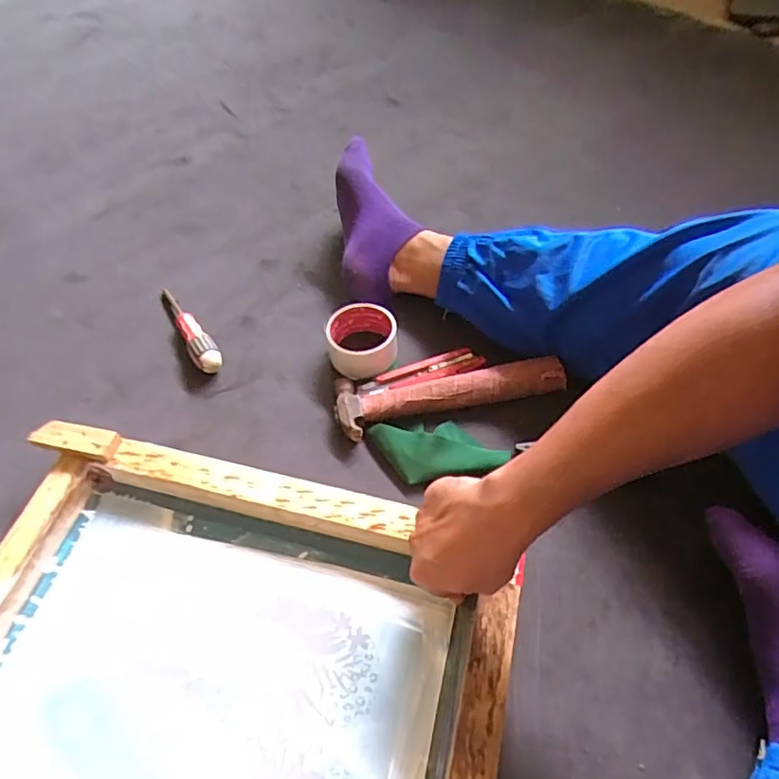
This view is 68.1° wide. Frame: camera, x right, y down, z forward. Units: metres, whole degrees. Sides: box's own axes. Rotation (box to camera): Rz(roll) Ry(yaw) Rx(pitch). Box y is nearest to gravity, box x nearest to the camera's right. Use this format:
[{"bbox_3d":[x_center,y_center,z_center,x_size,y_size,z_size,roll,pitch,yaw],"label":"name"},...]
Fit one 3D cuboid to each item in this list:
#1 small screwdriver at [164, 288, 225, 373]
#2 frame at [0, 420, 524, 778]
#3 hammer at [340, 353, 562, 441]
[{"bbox_3d":[-0.254,-0.081,0.731,0.032,0.021,0.156,-28,57,-17],"label":"small screwdriver"},{"bbox_3d":[-0.151,0.247,0.481,0.469,0.052,0.367,12,55,9],"label":"frame"},{"bbox_3d":[0.067,-0.004,0.665,0.258,0.041,0.067,-11,54,-6],"label":"hammer"}]

